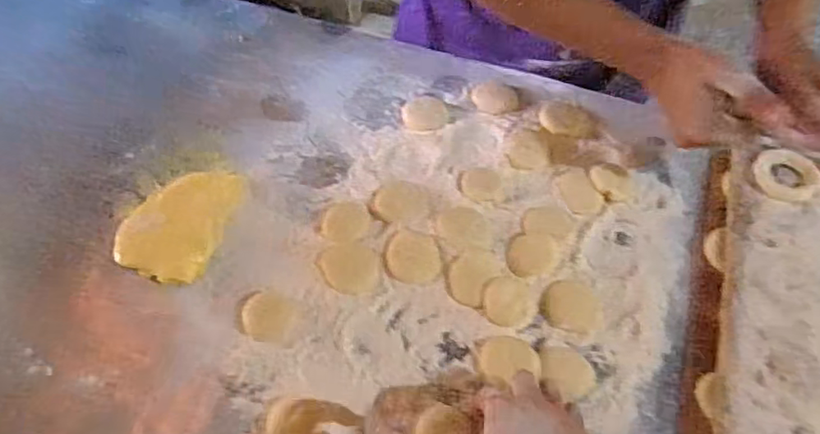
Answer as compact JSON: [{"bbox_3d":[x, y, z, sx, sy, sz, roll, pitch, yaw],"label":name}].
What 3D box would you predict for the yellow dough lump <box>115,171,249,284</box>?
[{"bbox_3d":[-0.243,0.001,0.619,0.100,0.011,0.138,14,60,9],"label":"yellow dough lump"}]

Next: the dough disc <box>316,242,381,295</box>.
[{"bbox_3d":[-0.062,0.050,0.595,0.062,0.004,0.055,9,60,6],"label":"dough disc"}]

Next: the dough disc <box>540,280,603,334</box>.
[{"bbox_3d":[0.159,0.087,0.579,0.058,0.004,0.052,12,60,8],"label":"dough disc"}]

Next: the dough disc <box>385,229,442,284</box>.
[{"bbox_3d":[0.004,0.040,0.600,0.056,0.004,0.054,0,59,1],"label":"dough disc"}]

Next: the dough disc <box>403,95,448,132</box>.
[{"bbox_3d":[0.019,-0.124,0.702,0.051,0.005,0.055,0,59,1],"label":"dough disc"}]

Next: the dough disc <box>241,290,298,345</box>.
[{"bbox_3d":[-0.135,0.095,0.563,0.051,0.004,0.049,0,59,1],"label":"dough disc"}]

